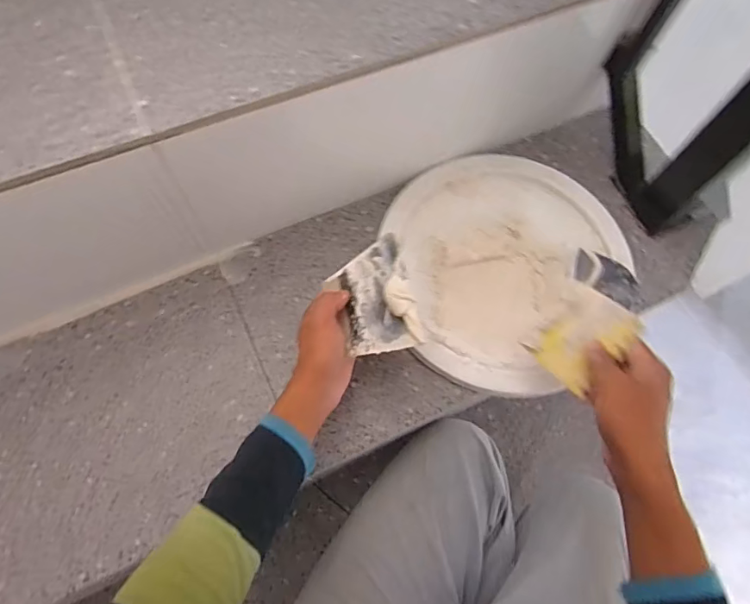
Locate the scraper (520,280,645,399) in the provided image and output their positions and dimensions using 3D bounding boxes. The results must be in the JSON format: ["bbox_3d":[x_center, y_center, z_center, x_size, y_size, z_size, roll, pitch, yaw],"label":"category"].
[{"bbox_3d":[0.191,0.031,0.447,0.070,0.010,0.088,43,106,29],"label":"scraper"}]

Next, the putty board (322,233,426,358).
[{"bbox_3d":[-0.001,0.000,0.457,0.082,0.011,0.104,-28,70,29],"label":"putty board"}]

